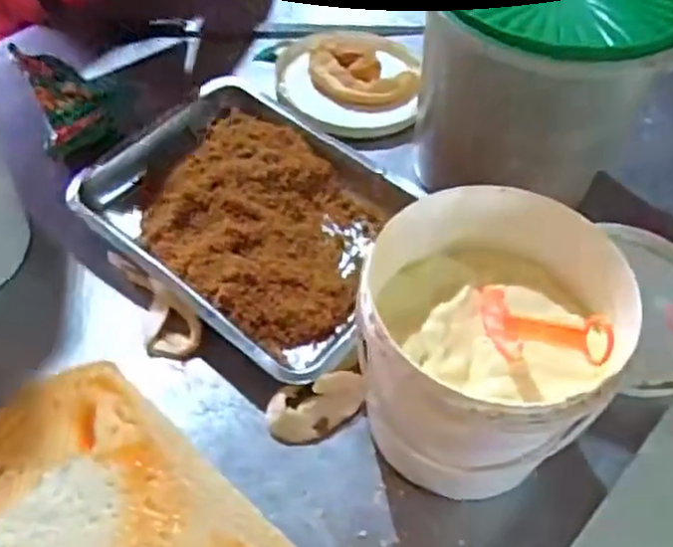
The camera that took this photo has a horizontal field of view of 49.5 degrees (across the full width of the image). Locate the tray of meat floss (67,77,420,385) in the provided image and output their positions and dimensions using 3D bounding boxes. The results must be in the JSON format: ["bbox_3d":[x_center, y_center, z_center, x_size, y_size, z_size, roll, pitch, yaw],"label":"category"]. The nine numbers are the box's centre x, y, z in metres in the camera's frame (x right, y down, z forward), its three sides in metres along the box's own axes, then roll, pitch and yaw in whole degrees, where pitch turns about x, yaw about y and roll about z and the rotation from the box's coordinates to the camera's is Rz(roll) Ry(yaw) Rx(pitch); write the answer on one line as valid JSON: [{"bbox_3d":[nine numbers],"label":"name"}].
[{"bbox_3d":[-0.078,-0.052,0.765,0.352,0.051,0.259,37,60,22],"label":"tray of meat floss"}]

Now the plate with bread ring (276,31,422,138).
[{"bbox_3d":[0.018,-0.241,0.908,0.181,0.043,0.162,2,53,-2],"label":"plate with bread ring"}]

